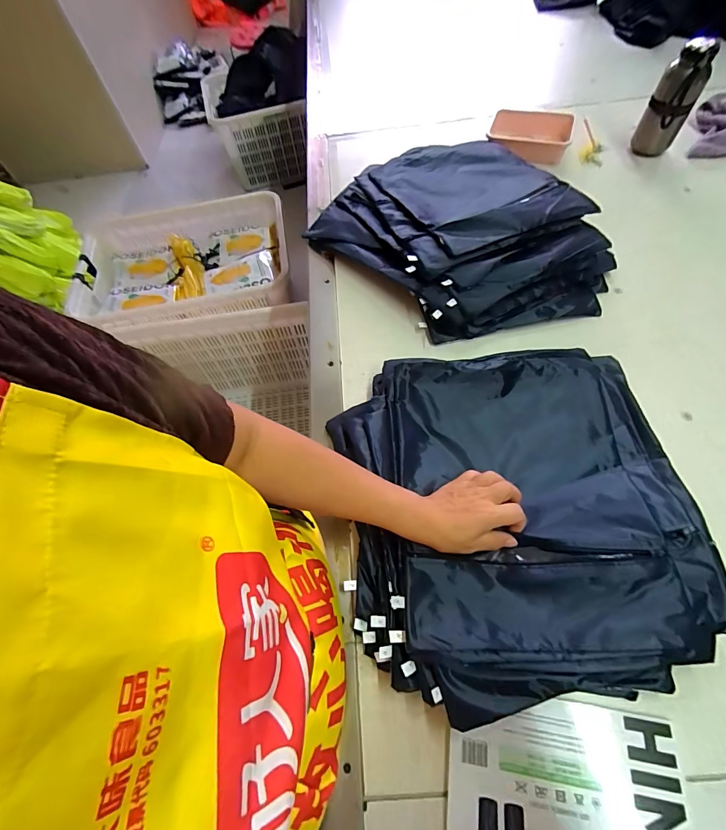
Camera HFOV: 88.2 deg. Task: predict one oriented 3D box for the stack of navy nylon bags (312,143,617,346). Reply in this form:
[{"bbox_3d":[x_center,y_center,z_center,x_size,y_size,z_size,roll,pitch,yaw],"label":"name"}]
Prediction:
[{"bbox_3d":[0.183,-0.346,0.674,0.409,0.080,0.510,-36,65,-13],"label":"stack of navy nylon bags"}]

